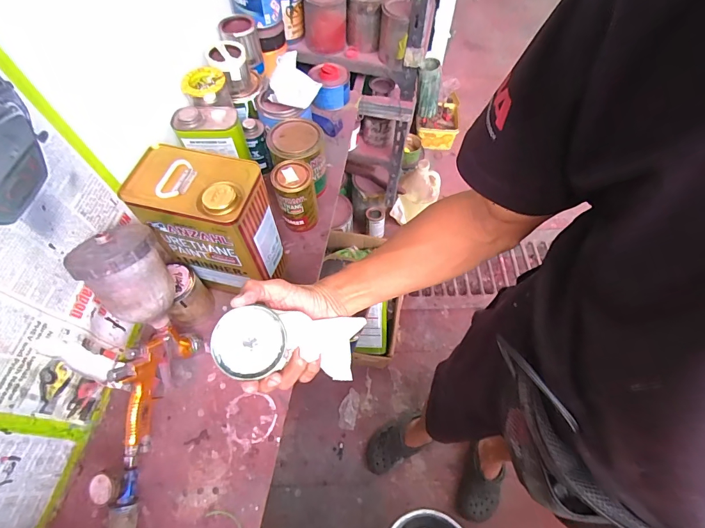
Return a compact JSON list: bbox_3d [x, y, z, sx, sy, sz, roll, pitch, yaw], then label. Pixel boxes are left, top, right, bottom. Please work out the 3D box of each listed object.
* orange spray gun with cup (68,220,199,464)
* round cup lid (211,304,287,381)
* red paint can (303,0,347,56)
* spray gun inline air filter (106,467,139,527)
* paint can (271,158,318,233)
[{"bbox_3d":[-0.308,0.103,0.528,0.106,0.308,0.150,-1,17,0],"label":"orange spray gun with cup"},{"bbox_3d":[-0.110,0.082,0.394,0.073,0.009,0.070,-1,93,-20],"label":"round cup lid"},{"bbox_3d":[-0.064,-0.604,0.924,0.108,0.122,0.097,-2,60,0],"label":"red paint can"},{"bbox_3d":[-0.300,0.347,0.479,0.032,0.029,0.147,6,83,4],"label":"spray gun inline air filter"},{"bbox_3d":[-0.105,-0.128,0.701,0.070,0.122,0.071,0,60,1],"label":"paint can"}]

